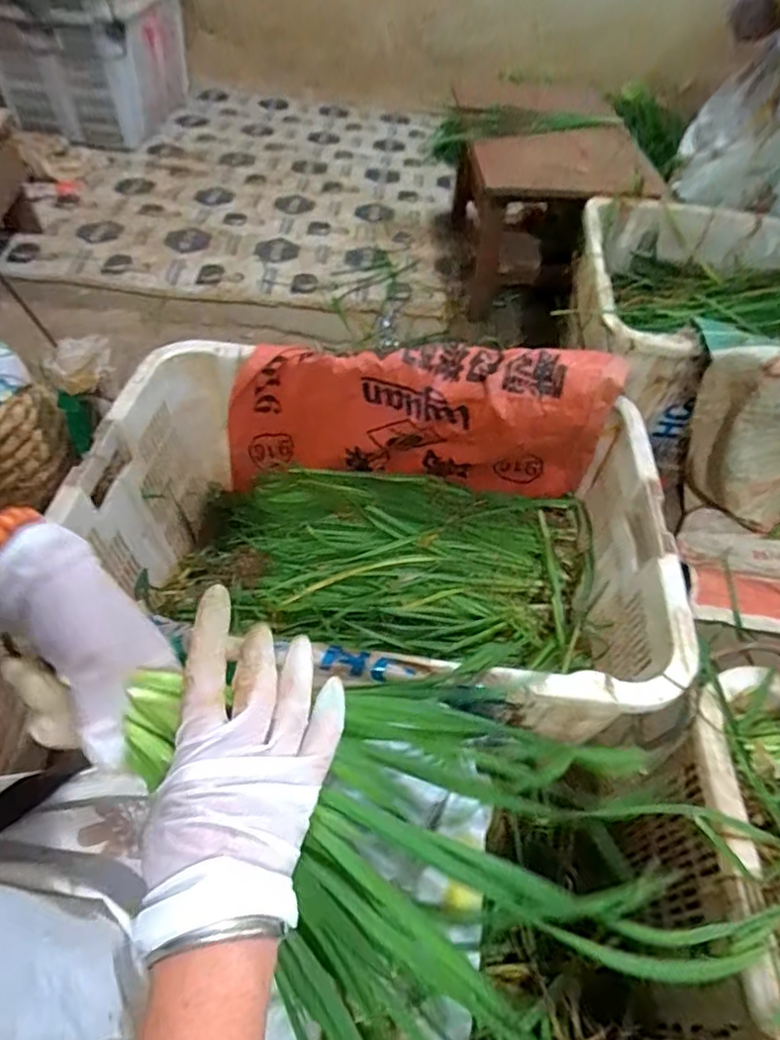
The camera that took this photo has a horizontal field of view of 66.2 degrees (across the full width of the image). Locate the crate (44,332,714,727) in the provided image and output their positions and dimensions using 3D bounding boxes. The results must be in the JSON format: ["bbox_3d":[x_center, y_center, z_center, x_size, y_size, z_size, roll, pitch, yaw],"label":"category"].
[{"bbox_3d":[-0.028,0.013,0.816,0.691,0.300,0.460,9,51,2],"label":"crate"}]

